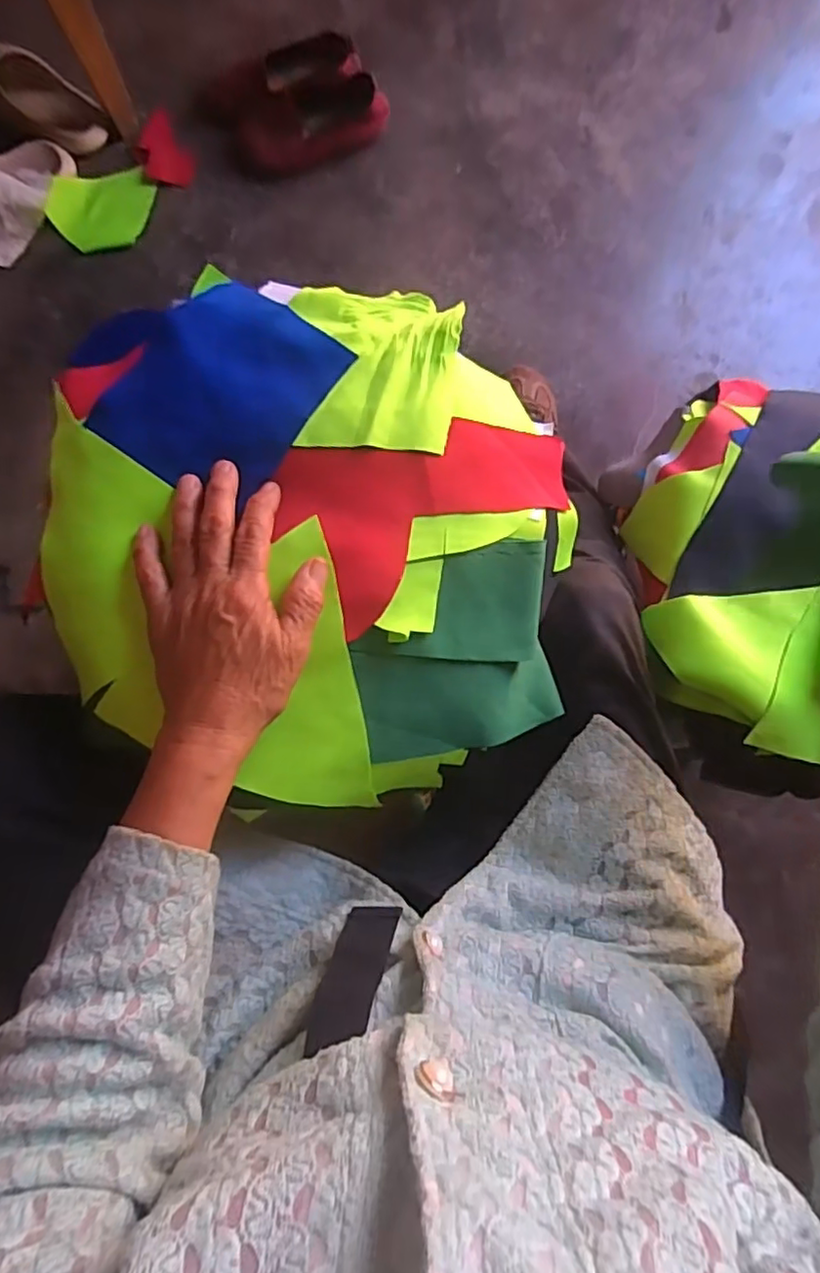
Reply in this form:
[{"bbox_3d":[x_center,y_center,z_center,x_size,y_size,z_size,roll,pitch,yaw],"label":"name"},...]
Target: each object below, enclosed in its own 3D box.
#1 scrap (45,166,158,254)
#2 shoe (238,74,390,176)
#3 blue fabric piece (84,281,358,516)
[{"bbox_3d":[-0.437,-0.617,0.892,0.151,0.025,0.111,-29,87,-7],"label":"scrap"},{"bbox_3d":[-0.142,-0.734,0.886,0.223,0.058,0.085,-23,86,-6],"label":"shoe"},{"bbox_3d":[-0.121,-0.161,0.402,0.120,0.015,0.136,32,84,1],"label":"blue fabric piece"}]

